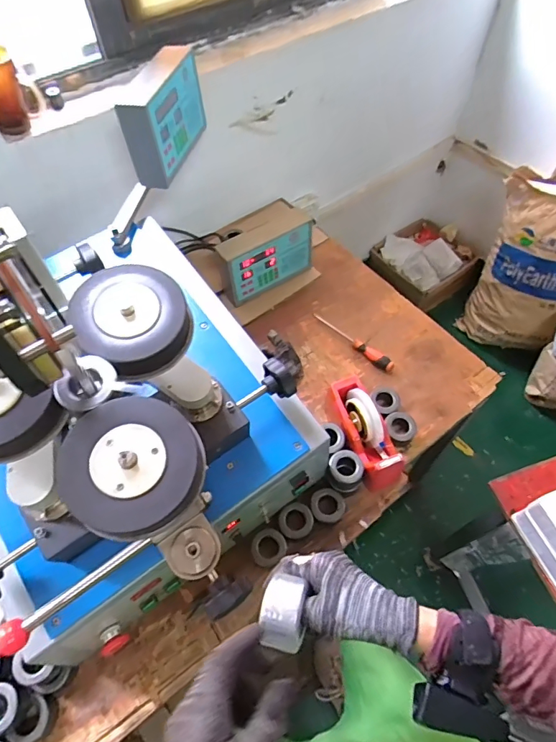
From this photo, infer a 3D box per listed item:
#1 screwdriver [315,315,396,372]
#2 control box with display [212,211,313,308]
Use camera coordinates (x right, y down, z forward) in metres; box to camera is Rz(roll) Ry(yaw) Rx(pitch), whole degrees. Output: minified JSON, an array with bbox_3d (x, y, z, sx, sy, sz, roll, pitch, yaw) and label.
[{"bbox_3d":[0.168,-0.073,0.997,0.029,0.026,0.224,-40,66,-21],"label":"screwdriver"},{"bbox_3d":[-0.034,-0.283,1.056,0.239,0.148,0.115,-33,63,-18],"label":"control box with display"}]

